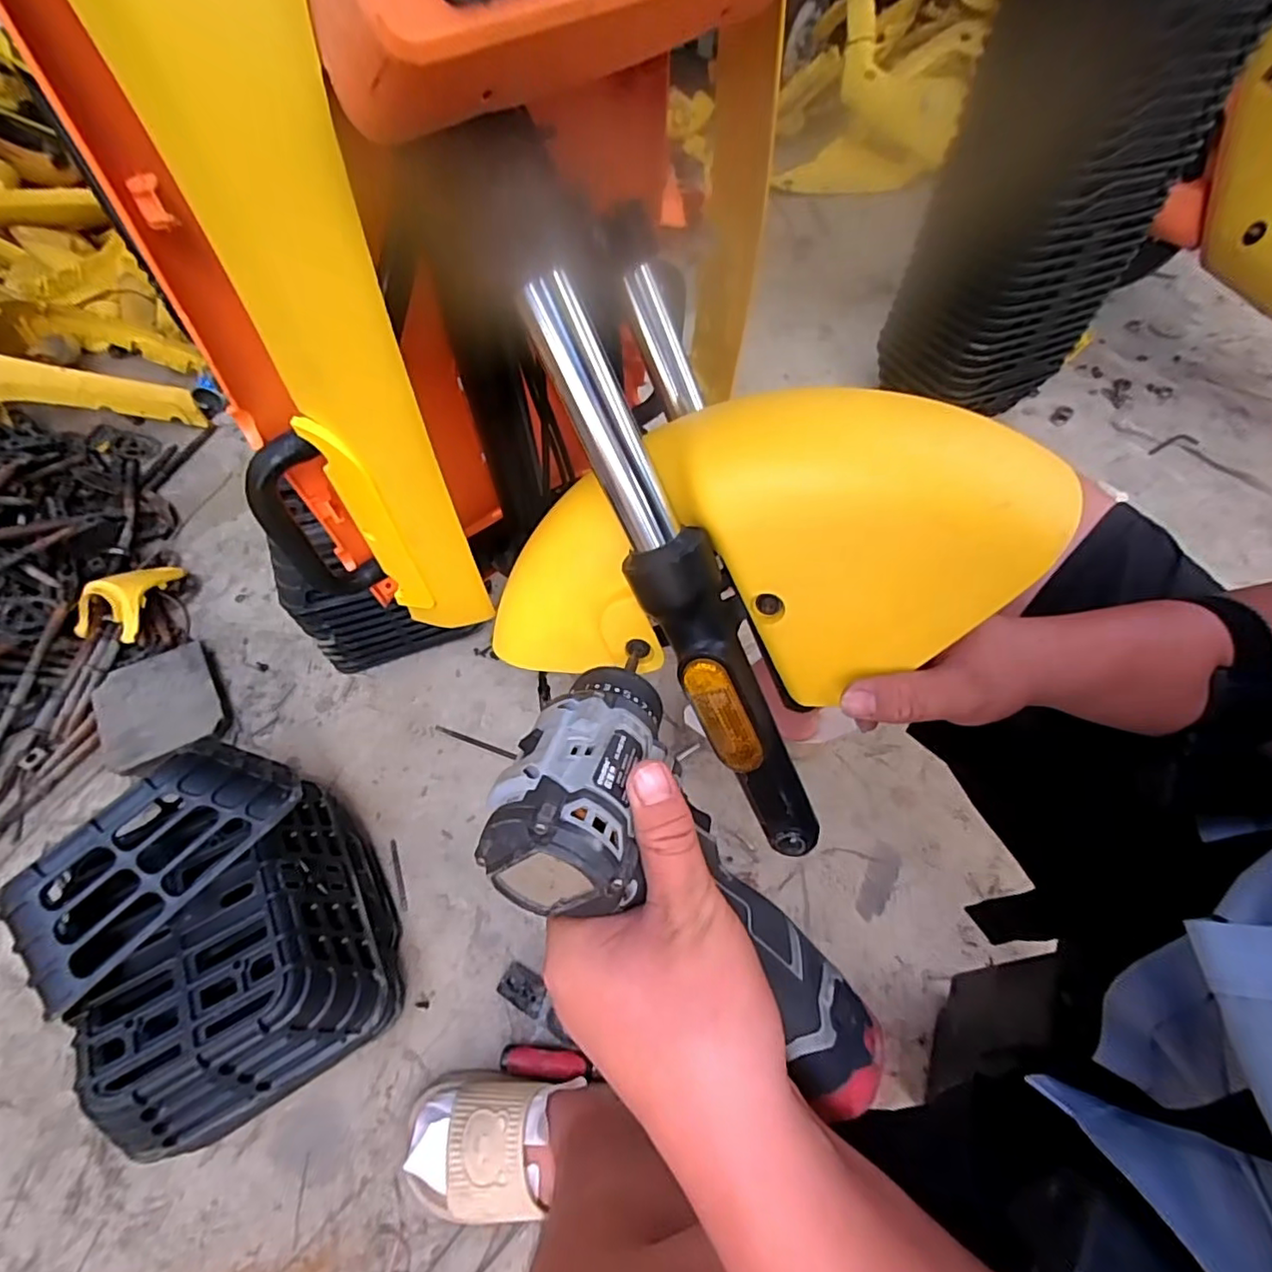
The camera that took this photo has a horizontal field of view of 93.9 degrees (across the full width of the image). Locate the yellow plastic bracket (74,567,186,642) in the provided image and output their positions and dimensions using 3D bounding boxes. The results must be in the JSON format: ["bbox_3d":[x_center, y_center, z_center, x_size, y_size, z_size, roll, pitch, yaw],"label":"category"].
[{"bbox_3d":[-0.900,-0.078,1.035,0.115,0.082,0.178,2,57,2],"label":"yellow plastic bracket"}]

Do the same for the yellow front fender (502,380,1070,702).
[{"bbox_3d":[0.051,-0.050,0.324,0.305,0.098,0.129,-8,54,22],"label":"yellow front fender"}]

